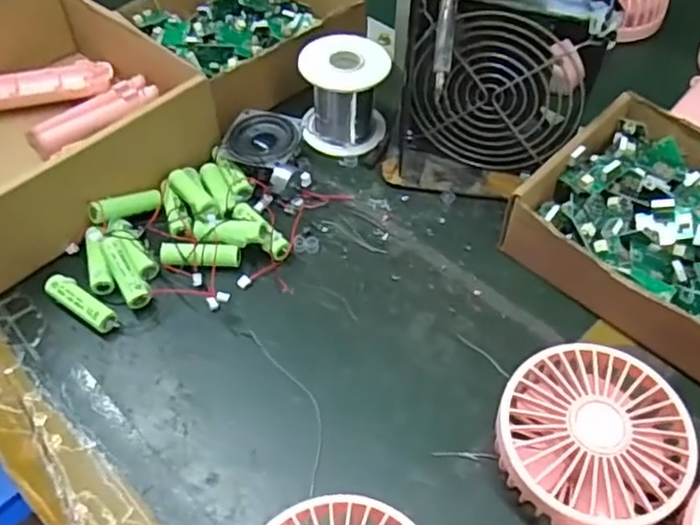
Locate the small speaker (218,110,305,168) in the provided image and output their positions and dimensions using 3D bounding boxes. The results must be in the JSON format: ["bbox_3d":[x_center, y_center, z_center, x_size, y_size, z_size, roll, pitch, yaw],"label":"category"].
[{"bbox_3d":[-0.062,-0.086,0.474,0.050,0.023,0.050,18,53,15],"label":"small speaker"}]

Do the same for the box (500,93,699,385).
[{"bbox_3d":[0.199,-0.014,0.398,0.168,0.055,0.156,36,59,26],"label":"box"}]

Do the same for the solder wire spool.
[{"bbox_3d":[-0.005,-0.121,0.473,0.059,0.066,0.054,0,50,0],"label":"solder wire spool"}]

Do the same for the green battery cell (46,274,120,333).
[{"bbox_3d":[-0.164,0.026,0.398,0.050,0.017,0.017,28,56,22],"label":"green battery cell"}]

